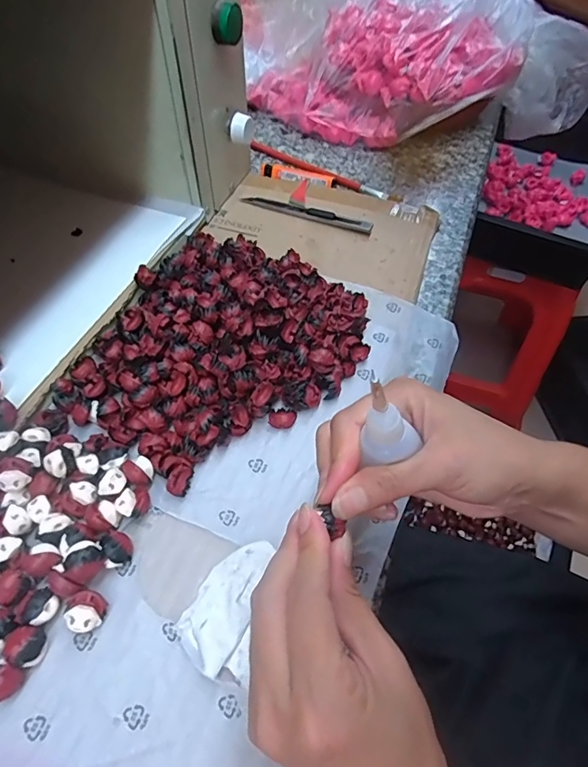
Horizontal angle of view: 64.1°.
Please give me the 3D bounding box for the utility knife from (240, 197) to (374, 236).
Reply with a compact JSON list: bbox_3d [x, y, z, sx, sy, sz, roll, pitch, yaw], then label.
[{"bbox_3d":[0.011,-0.168,0.461,0.133,0.008,0.015,18,56,11],"label":"utility knife"}]

